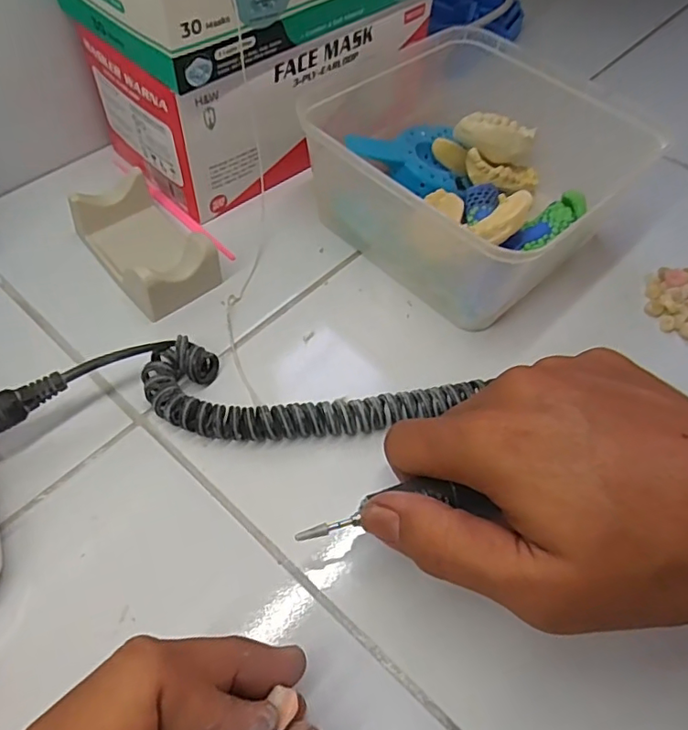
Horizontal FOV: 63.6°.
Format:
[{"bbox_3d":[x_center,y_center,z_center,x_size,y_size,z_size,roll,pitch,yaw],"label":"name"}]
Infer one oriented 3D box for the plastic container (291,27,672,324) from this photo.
[{"bbox_3d":[0.066,-0.118,0.335,0.166,0.073,0.161,37,61,19],"label":"plastic container"}]

